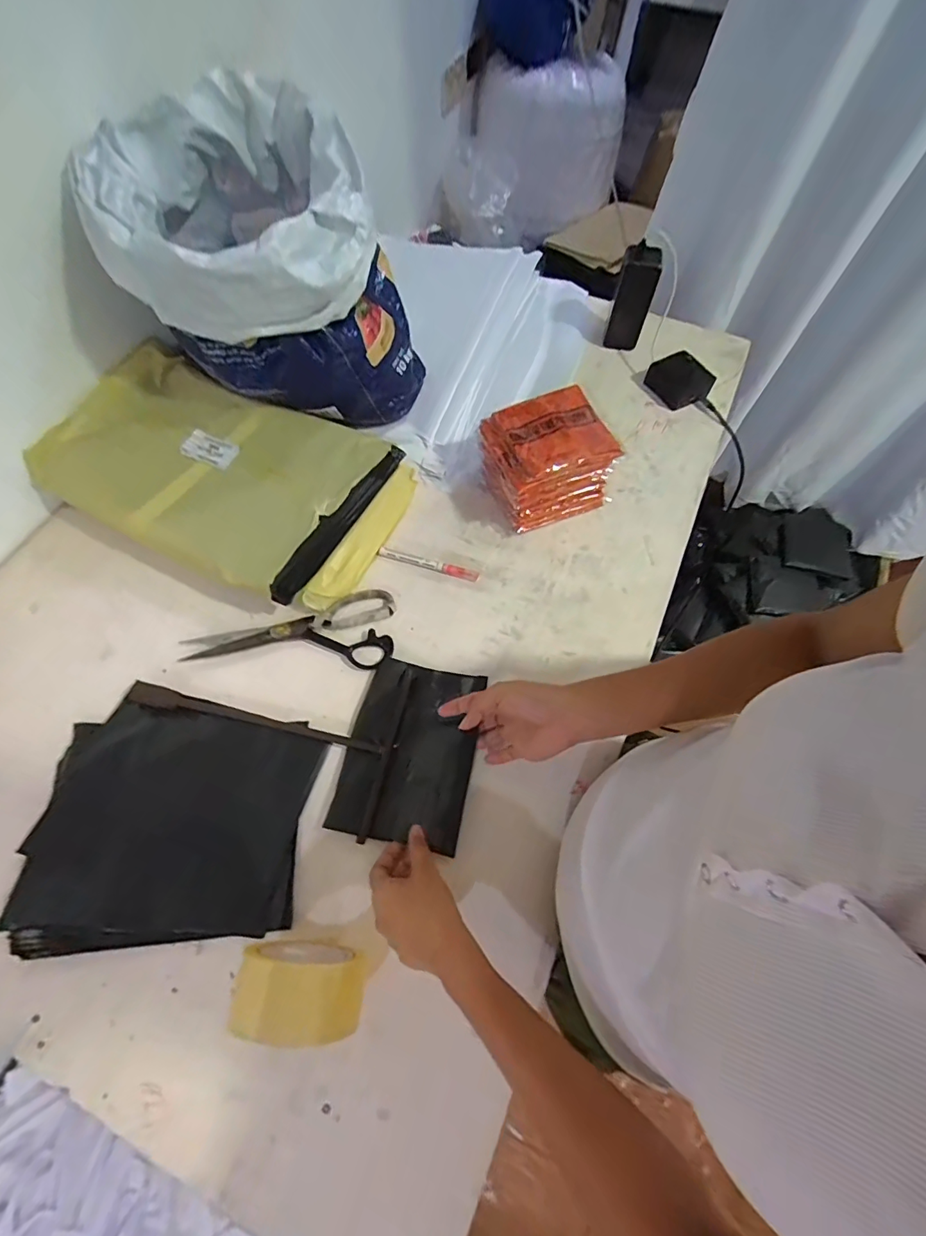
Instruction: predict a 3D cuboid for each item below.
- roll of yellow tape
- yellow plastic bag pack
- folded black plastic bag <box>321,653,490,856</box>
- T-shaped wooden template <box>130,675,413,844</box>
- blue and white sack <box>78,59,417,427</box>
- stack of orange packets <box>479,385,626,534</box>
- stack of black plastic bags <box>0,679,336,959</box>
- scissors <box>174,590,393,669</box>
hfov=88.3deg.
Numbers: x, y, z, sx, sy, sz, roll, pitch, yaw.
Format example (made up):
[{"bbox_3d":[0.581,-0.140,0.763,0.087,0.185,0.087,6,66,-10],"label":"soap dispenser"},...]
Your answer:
[{"bbox_3d":[-0.128,0.298,0.388,0.093,0.102,0.048,5,65,2],"label":"roll of yellow tape"},{"bbox_3d":[-0.307,-0.182,0.624,0.436,0.082,0.264,22,67,10],"label":"yellow plastic bag pack"},{"bbox_3d":[-0.054,0.138,0.510,0.131,0.010,0.184,11,65,5],"label":"folded black plastic bag"},{"bbox_3d":[-0.225,0.110,0.524,0.309,0.012,0.171,13,66,6],"label":"T-shaped wooden template"},{"bbox_3d":[-0.249,-0.431,0.605,0.305,0.255,0.312,-28,68,-13],"label":"blue and white sack"},{"bbox_3d":[0.106,-0.202,0.623,0.144,0.108,0.119,-18,66,-8],"label":"stack of orange packets"},{"bbox_3d":[-0.292,0.200,0.485,0.268,0.012,0.235,6,65,3],"label":"stack of black plastic bags"},{"bbox_3d":[-0.202,0.012,0.571,0.235,0.011,0.096,-1,65,0],"label":"scissors"}]

